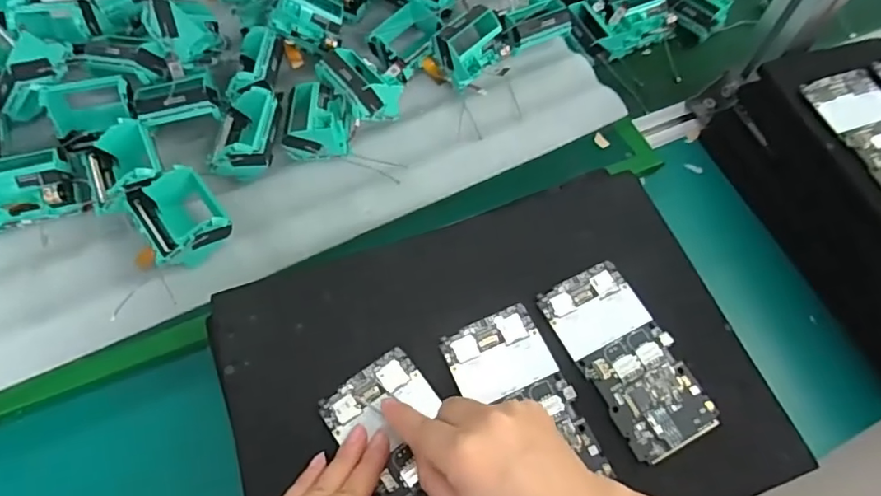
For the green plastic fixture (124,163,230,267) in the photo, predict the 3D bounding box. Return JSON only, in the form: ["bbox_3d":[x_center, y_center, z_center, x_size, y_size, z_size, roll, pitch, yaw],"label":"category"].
[{"bbox_3d":[-0.211,-0.025,0.450,0.060,0.039,0.074,-31,68,-19],"label":"green plastic fixture"}]

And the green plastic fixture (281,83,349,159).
[{"bbox_3d":[-0.111,-0.116,0.505,0.056,0.037,0.066,3,61,-3],"label":"green plastic fixture"}]

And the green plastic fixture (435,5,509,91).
[{"bbox_3d":[0.029,-0.198,0.545,0.069,0.049,0.050,-39,71,-22],"label":"green plastic fixture"}]

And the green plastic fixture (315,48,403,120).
[{"bbox_3d":[-0.074,-0.154,0.516,0.057,0.046,0.072,-33,69,-20],"label":"green plastic fixture"}]

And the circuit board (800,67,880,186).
[{"bbox_3d":[0.367,-0.093,0.455,0.068,0.010,0.131,-19,65,-8],"label":"circuit board"}]

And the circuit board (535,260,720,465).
[{"bbox_3d":[0.130,0.075,0.386,0.067,0.005,0.132,-23,66,-16],"label":"circuit board"}]

